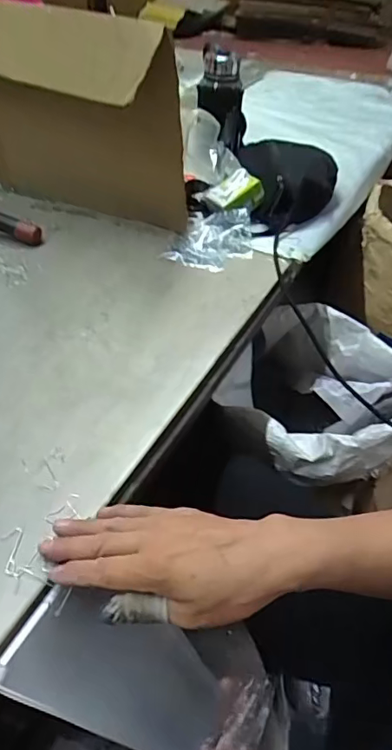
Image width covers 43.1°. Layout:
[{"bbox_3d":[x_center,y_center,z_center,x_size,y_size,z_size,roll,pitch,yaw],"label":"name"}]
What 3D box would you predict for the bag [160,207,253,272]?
[{"bbox_3d":[0.025,-0.188,0.672,0.100,0.033,0.115,13,45,13],"label":"bag"}]

